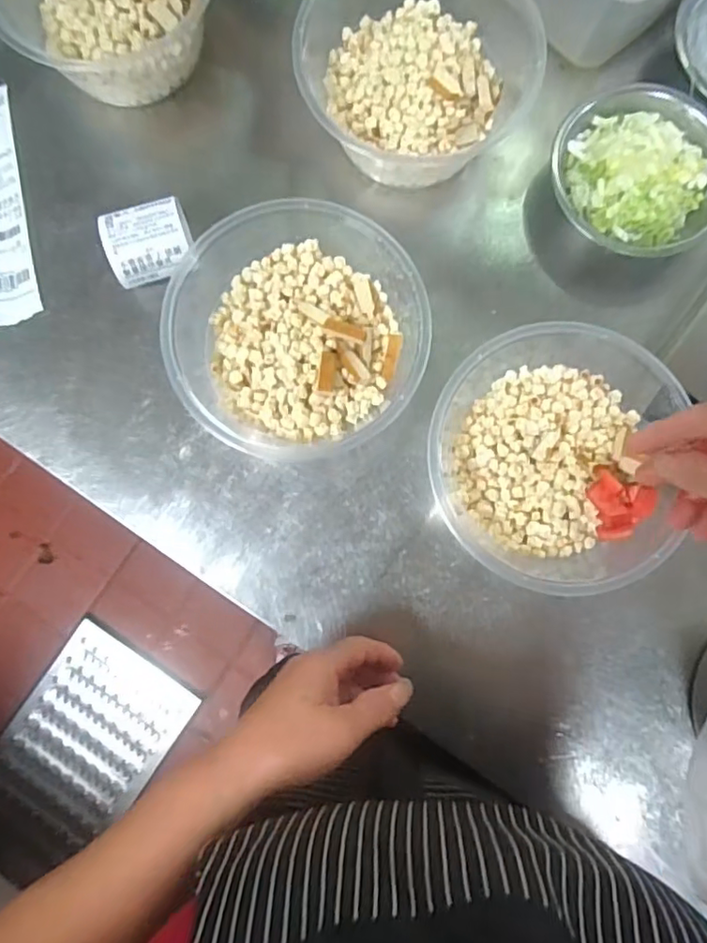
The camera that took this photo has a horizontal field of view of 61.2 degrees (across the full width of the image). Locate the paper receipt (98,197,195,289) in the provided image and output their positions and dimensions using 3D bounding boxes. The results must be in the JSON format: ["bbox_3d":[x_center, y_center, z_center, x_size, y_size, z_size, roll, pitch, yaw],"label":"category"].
[{"bbox_3d":[-0.148,-0.166,0.441,0.059,0.046,0.052,-17,85,-2],"label":"paper receipt"}]

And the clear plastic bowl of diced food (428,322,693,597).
[{"bbox_3d":[0.129,-0.006,0.410,0.154,0.074,0.168,0,85,-1],"label":"clear plastic bowl of diced food"}]

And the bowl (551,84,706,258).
[{"bbox_3d":[0.215,-0.225,0.453,0.130,0.045,0.121,0,85,-1],"label":"bowl"}]

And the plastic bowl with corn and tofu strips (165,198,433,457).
[{"bbox_3d":[-0.044,-0.095,0.421,0.181,0.073,0.166,0,85,-1],"label":"plastic bowl with corn and tofu strips"}]

